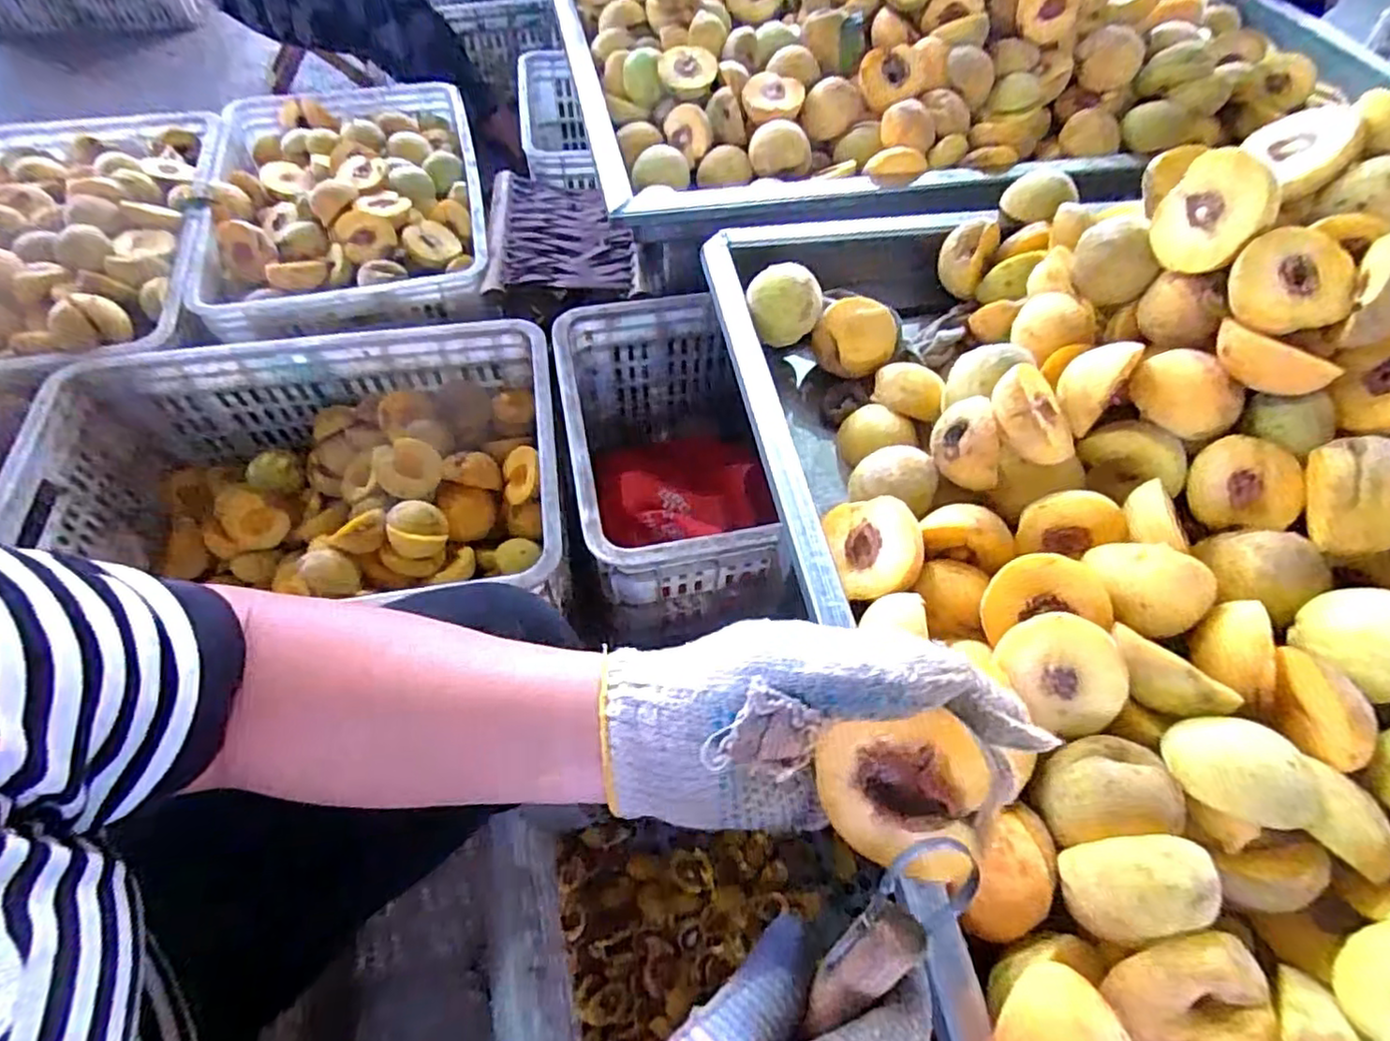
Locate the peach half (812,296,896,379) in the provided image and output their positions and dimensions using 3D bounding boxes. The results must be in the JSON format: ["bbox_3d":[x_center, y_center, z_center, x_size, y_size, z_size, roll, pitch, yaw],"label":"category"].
[{"bbox_3d":[0.132,-0.153,0.554,0.068,0.041,0.054,24,59,12],"label":"peach half"}]

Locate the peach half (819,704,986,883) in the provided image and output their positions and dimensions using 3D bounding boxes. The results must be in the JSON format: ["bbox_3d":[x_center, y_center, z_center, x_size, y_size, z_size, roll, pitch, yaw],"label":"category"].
[{"bbox_3d":[0.083,0.098,0.255,0.059,0.032,0.059,7,94,30],"label":"peach half"}]

